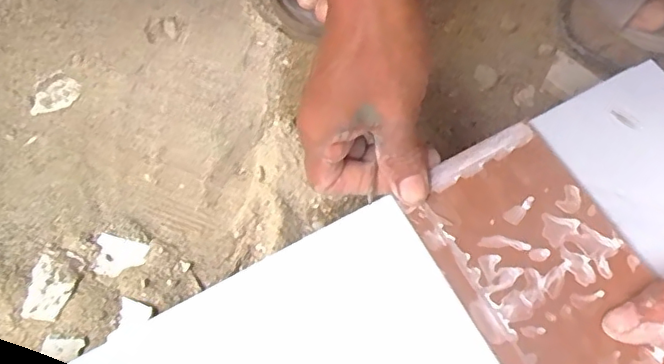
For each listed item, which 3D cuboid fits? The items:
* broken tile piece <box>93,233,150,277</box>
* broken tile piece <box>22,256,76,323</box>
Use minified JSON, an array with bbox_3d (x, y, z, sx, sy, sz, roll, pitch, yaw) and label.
[{"bbox_3d":[-0.145,0.051,0.387,0.033,0.004,0.027,14,72,-11],"label":"broken tile piece"},{"bbox_3d":[-0.185,0.070,0.371,0.027,0.006,0.040,5,69,5],"label":"broken tile piece"}]

